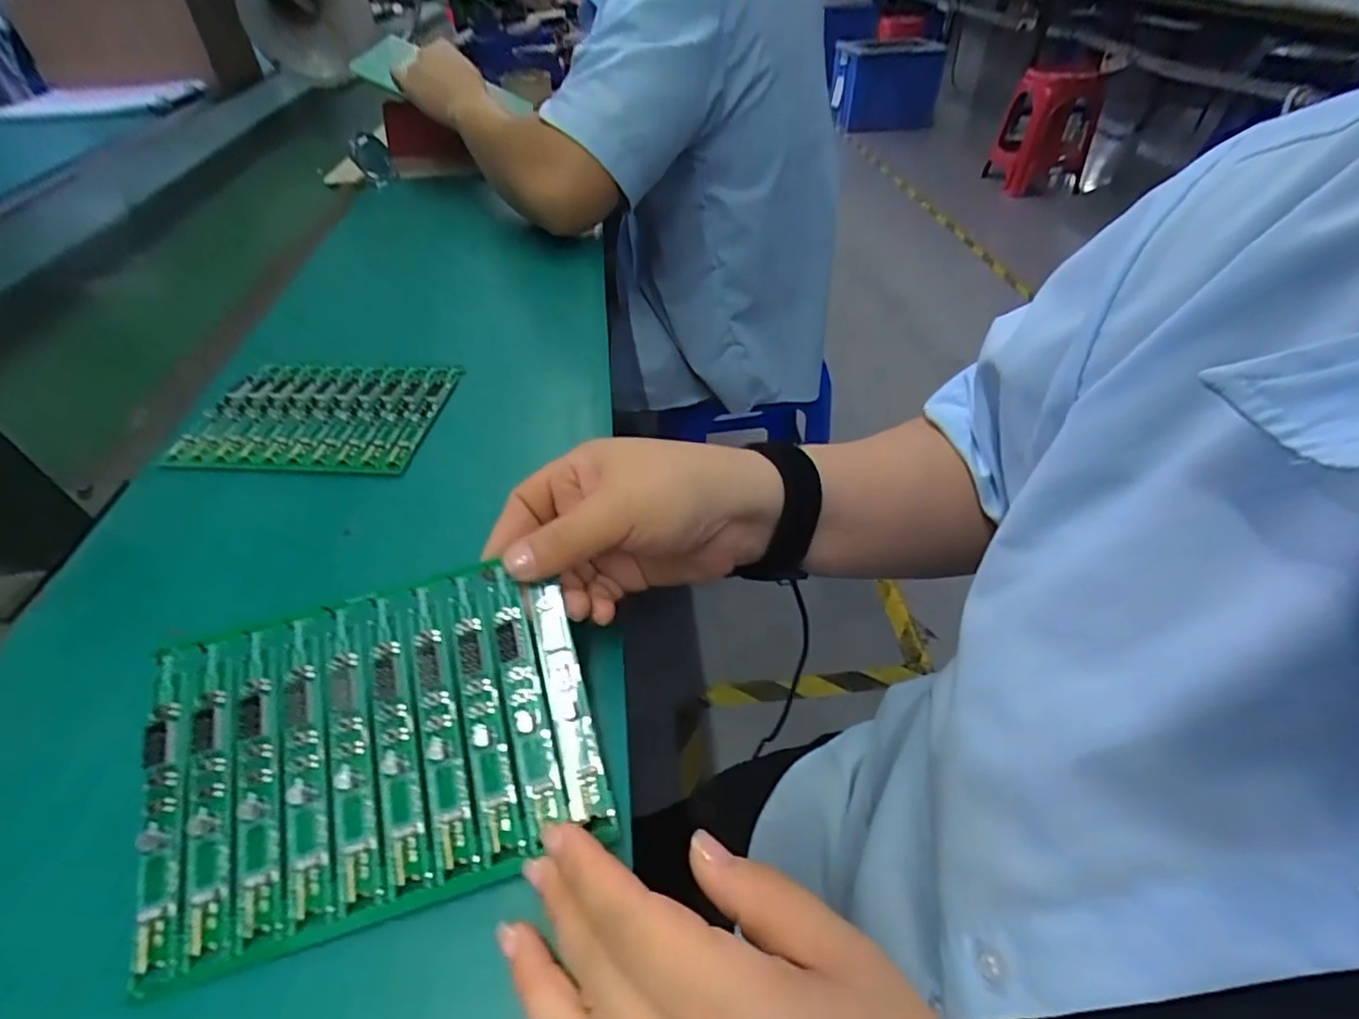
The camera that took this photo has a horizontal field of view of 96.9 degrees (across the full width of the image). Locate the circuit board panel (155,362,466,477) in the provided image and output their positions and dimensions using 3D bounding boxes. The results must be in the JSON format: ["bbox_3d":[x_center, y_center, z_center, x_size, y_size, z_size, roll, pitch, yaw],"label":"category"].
[{"bbox_3d":[-0.248,-0.068,0.420,0.161,0.008,0.116,3,45,5],"label":"circuit board panel"}]

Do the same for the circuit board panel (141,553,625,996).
[{"bbox_3d":[-0.116,0.089,0.231,0.158,0.006,0.117,-14,66,-9],"label":"circuit board panel"}]

